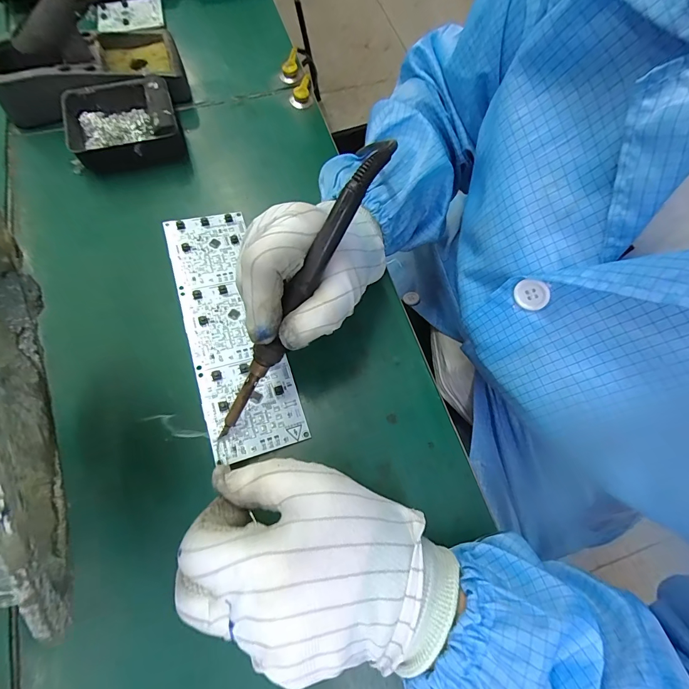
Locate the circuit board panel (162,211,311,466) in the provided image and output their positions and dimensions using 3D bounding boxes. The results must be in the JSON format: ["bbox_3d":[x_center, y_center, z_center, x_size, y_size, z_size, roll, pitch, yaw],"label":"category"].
[{"bbox_3d":[-0.092,-0.017,0.283,0.066,0.009,0.210,-20,72,-10],"label":"circuit board panel"}]

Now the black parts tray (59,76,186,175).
[{"bbox_3d":[-0.206,-0.204,0.335,0.110,0.037,0.088,-15,70,-8],"label":"black parts tray"}]

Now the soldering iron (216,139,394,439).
[{"bbox_3d":[-0.030,-0.024,0.217,0.014,0.017,0.206,34,104,11],"label":"soldering iron"}]

